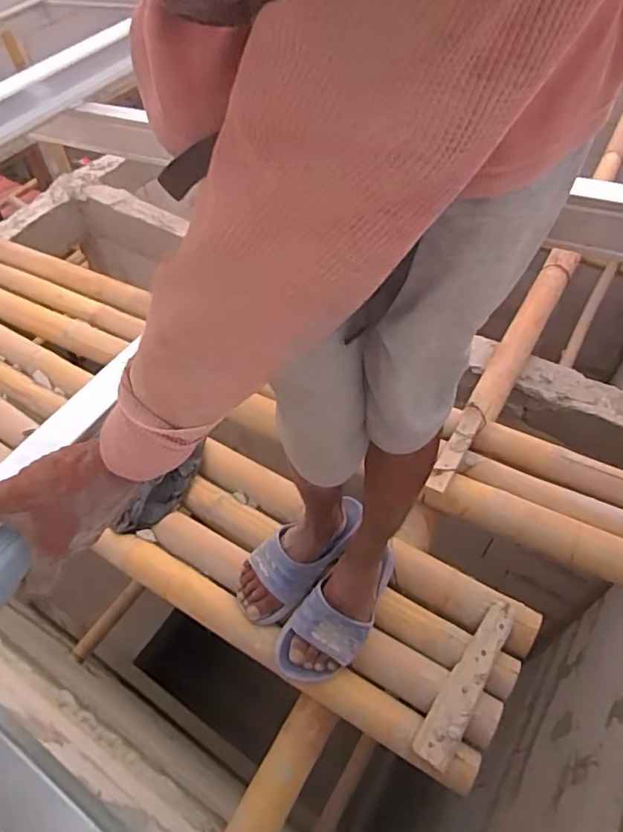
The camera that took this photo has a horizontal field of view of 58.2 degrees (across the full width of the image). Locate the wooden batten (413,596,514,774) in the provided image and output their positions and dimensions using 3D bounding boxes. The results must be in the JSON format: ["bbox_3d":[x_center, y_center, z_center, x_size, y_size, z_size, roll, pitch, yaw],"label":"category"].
[{"bbox_3d":[0.233,0.390,0.838,0.054,0.022,0.256,19,59,36],"label":"wooden batten"}]

